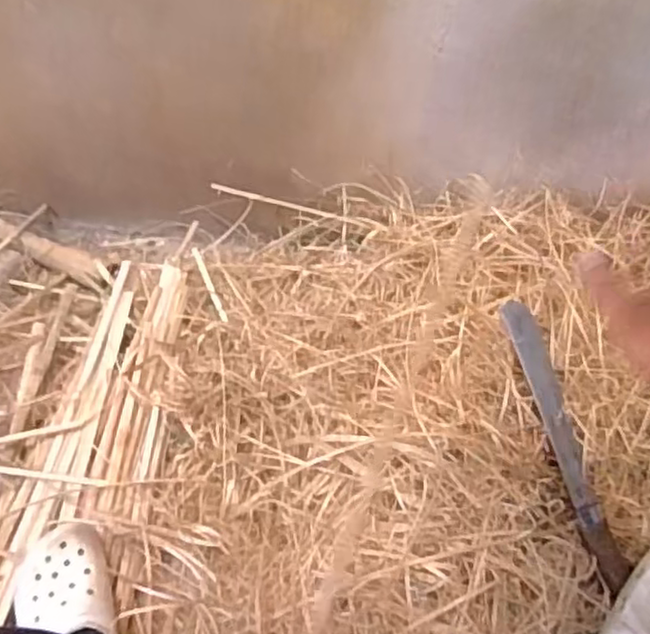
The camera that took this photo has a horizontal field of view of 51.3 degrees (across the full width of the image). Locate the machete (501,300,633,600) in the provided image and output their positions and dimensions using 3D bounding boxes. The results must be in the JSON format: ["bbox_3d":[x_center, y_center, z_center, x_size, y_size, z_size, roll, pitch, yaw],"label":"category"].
[{"bbox_3d":[0.282,0.145,0.794,0.038,0.021,0.342,-17,83,-10],"label":"machete"}]

